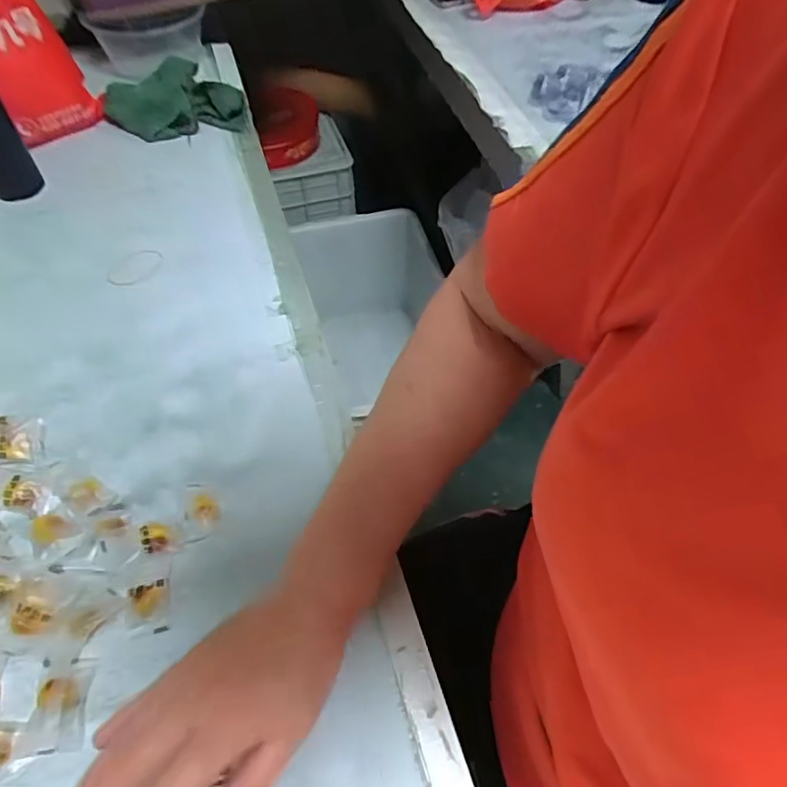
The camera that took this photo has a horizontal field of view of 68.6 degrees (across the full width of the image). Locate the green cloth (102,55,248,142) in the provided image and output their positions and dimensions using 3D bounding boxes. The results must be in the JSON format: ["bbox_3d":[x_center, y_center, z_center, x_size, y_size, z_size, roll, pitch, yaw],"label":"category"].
[{"bbox_3d":[-0.284,-0.387,0.752,0.165,0.054,0.107,-11,54,-10],"label":"green cloth"}]

